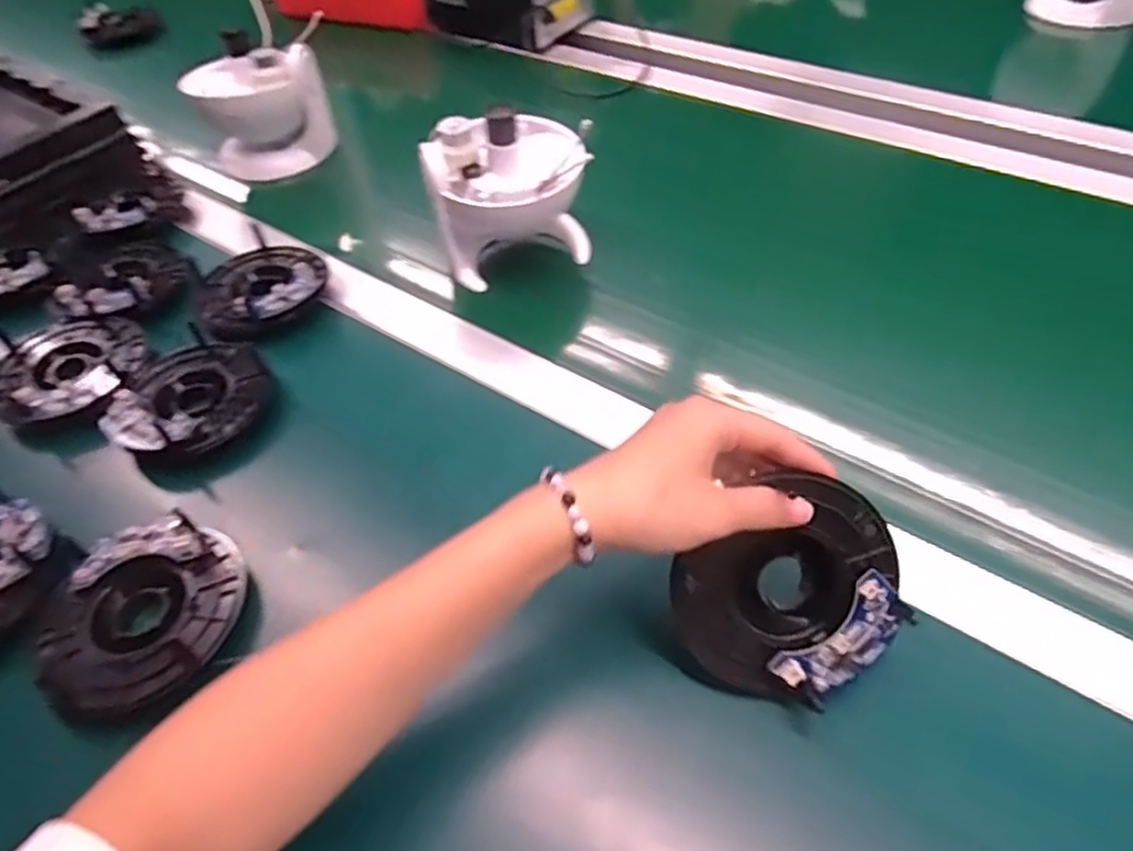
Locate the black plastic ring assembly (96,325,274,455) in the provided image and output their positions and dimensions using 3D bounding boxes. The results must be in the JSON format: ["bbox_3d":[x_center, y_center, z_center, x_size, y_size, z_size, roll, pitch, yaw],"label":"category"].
[{"bbox_3d":[-0.248,-0.024,0.468,0.092,0.025,0.098,-2,50,2],"label":"black plastic ring assembly"}]

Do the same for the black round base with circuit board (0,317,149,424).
[{"bbox_3d":[-0.350,-0.043,0.489,0.098,0.018,0.099,-2,50,2],"label":"black round base with circuit board"}]

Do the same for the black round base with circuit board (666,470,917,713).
[{"bbox_3d":[0.099,0.078,0.321,0.091,0.014,0.109,45,91,-1],"label":"black round base with circuit board"}]

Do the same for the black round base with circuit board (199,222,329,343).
[{"bbox_3d":[-0.237,-0.108,0.539,0.095,0.017,0.110,18,54,18],"label":"black round base with circuit board"}]

